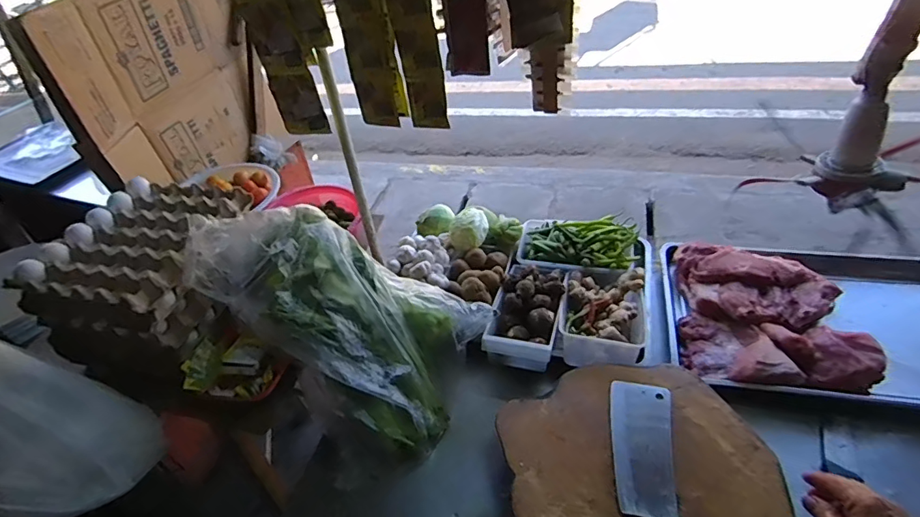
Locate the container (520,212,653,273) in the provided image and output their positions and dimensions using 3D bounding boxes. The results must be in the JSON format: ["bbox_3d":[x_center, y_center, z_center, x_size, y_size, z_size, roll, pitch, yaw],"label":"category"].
[{"bbox_3d":[0.285,-0.031,1.127,0.289,0.078,0.161,5,44,13],"label":"container"}]

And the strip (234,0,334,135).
[{"bbox_3d":[-0.271,-0.354,0.761,0.133,0.323,0.025,0,44,7],"label":"strip"}]

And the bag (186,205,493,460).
[{"bbox_3d":[-0.201,0.100,0.881,0.539,0.190,0.292,45,51,-4],"label":"bag"}]

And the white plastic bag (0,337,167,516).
[{"bbox_3d":[-0.590,0.225,0.650,0.147,0.360,0.183,-8,43,-1],"label":"white plastic bag"}]

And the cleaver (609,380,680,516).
[{"bbox_3d":[0.270,0.332,0.697,0.093,0.017,0.349,5,44,12],"label":"cleaver"}]

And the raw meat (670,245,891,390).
[{"bbox_3d":[0.617,0.107,0.972,0.320,0.073,0.329,4,44,12],"label":"raw meat"}]

